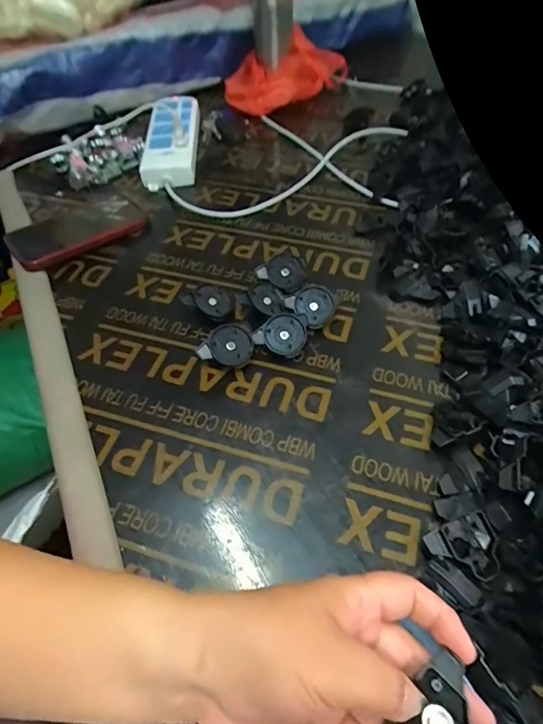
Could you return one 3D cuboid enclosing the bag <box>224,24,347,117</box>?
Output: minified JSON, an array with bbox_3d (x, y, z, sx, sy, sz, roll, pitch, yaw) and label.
[{"bbox_3d":[0.015,-0.511,0.782,0.204,0.086,0.116,-34,59,-21],"label":"bag"}]

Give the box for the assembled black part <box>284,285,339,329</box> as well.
[{"bbox_3d":[0.046,-0.061,0.471,0.048,0.017,0.048,0,77,-1],"label":"assembled black part"}]

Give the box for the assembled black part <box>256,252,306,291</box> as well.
[{"bbox_3d":[0.012,-0.104,0.508,0.053,0.015,0.041,8,94,1],"label":"assembled black part"}]

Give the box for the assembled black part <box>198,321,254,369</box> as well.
[{"bbox_3d":[-0.044,-0.014,0.444,0.056,0.024,0.043,-20,54,-12],"label":"assembled black part"}]

